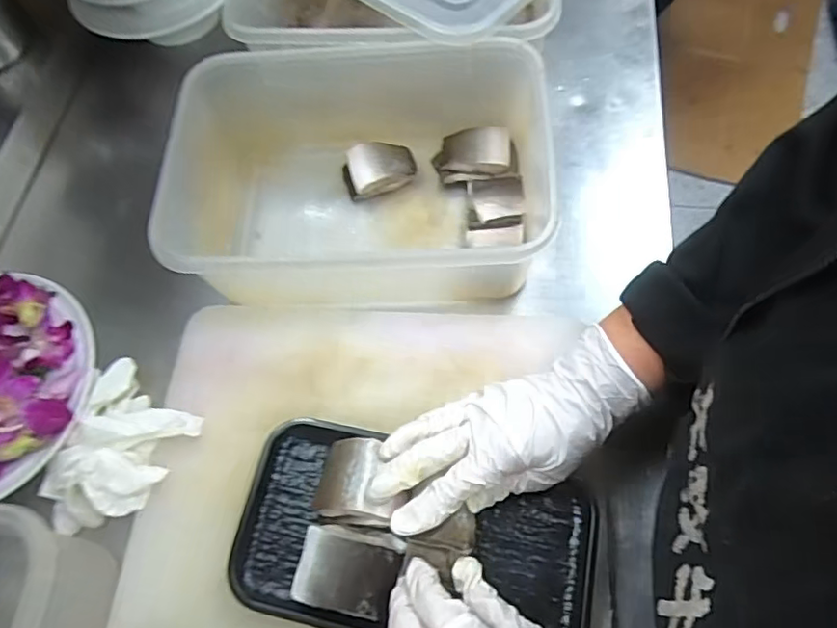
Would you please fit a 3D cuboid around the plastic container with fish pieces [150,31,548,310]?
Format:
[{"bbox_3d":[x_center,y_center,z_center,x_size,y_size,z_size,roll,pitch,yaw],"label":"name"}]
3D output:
[{"bbox_3d":[-0.049,-0.125,0.506,0.310,0.101,0.204,-3,66,4],"label":"plastic container with fish pieces"}]

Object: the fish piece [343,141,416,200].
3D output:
[{"bbox_3d":[-0.039,-0.143,0.558,0.066,0.025,0.050,-16,65,-2],"label":"fish piece"}]

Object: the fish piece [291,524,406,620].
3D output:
[{"bbox_3d":[-0.047,0.170,0.391,0.065,0.025,0.051,8,67,9],"label":"fish piece"}]

